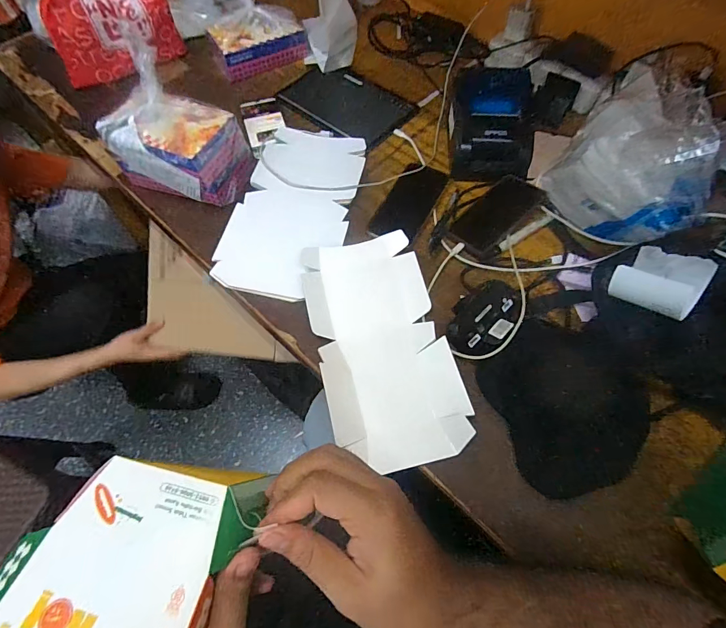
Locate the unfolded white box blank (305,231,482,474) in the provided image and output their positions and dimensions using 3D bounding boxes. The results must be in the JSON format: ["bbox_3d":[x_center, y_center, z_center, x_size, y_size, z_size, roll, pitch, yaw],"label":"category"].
[{"bbox_3d":[0.024,0.038,0.524,0.171,0.029,0.318,-12,63,-6],"label":"unfolded white box blank"}]

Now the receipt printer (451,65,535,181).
[{"bbox_3d":[0.214,-0.317,0.652,0.122,0.099,0.161,2,62,2],"label":"receipt printer"}]

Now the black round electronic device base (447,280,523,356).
[{"bbox_3d":[0.166,0.005,0.523,0.073,0.029,0.122,36,68,18],"label":"black round electronic device base"}]

